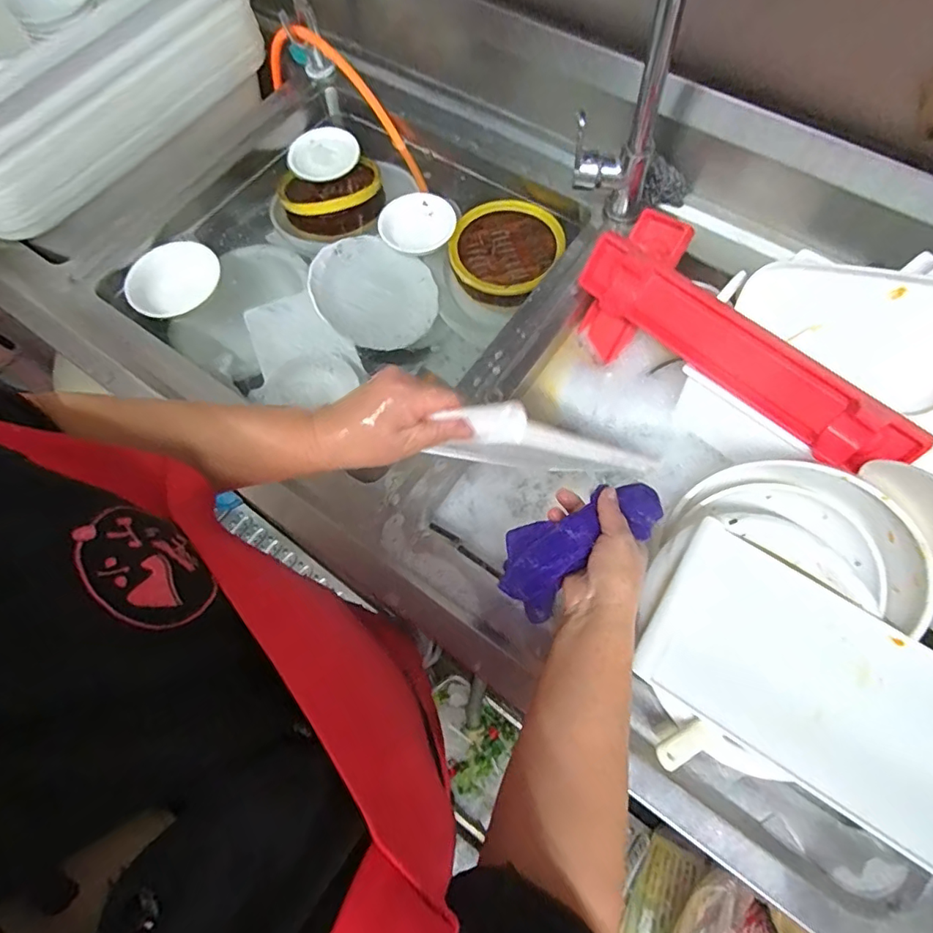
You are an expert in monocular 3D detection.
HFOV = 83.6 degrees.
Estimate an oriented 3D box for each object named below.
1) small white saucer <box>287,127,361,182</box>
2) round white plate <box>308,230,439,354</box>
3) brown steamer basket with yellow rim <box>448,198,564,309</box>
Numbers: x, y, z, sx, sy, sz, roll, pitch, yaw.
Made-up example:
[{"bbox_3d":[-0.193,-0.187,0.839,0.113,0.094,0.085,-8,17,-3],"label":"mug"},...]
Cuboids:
[{"bbox_3d":[-0.235,-0.509,0.850,0.111,0.019,0.103,0,67,1],"label":"small white saucer"},{"bbox_3d":[-0.133,-0.249,0.749,0.185,0.030,0.157,30,71,13],"label":"round white plate"},{"bbox_3d":[0.059,-0.316,0.757,0.155,0.043,0.164,0,67,1],"label":"brown steamer basket with yellow rim"}]

